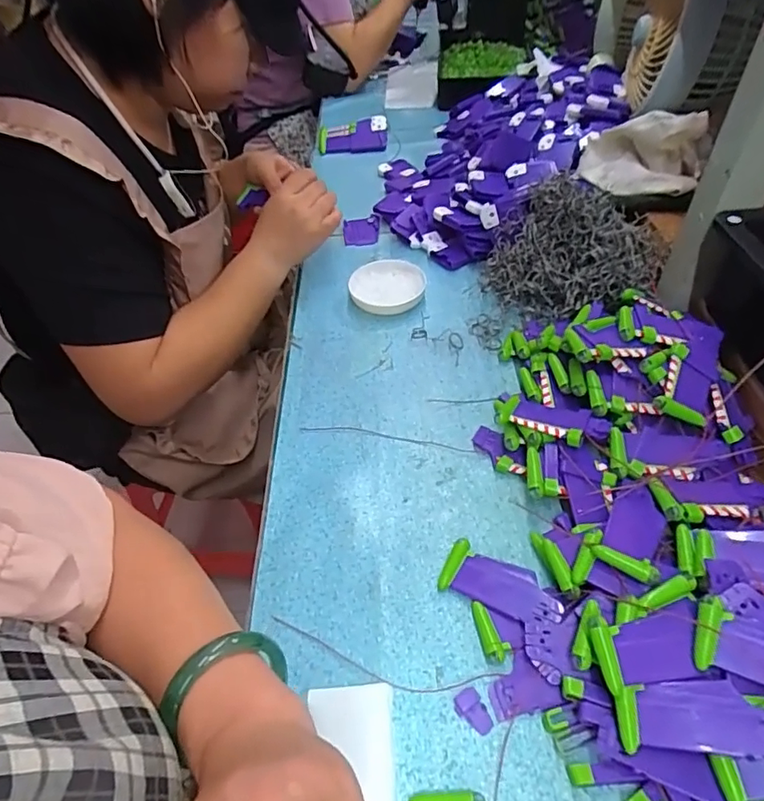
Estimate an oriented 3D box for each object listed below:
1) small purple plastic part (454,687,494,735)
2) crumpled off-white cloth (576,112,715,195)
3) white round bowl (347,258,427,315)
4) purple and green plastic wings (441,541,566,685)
[{"bbox_3d":[0.060,0.203,0.345,0.018,0.004,0.027,-23,51,-17],"label":"small purple plastic part"},{"bbox_3d":[0.313,-0.298,0.642,0.142,0.083,0.070,21,52,22],"label":"crumpled off-white cloth"},{"bbox_3d":[0.009,-0.139,0.647,0.088,0.020,0.088,-2,48,2],"label":"white round bowl"},{"bbox_3d":[0.091,0.144,0.384,0.105,0.020,0.049,35,58,29],"label":"purple and green plastic wings"}]

